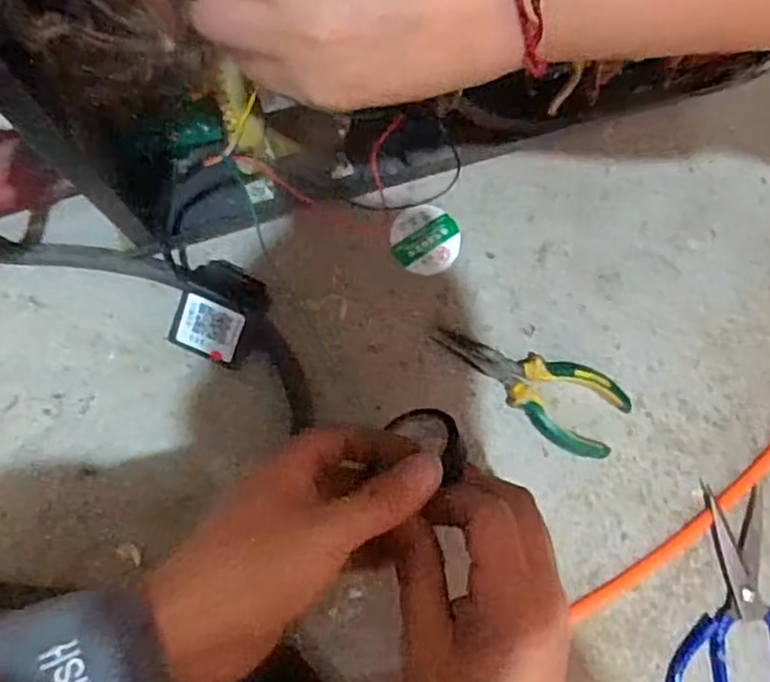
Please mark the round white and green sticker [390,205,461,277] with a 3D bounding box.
[{"bbox_3d":[0.031,-0.078,0.533,0.052,0.004,0.052,0,87,-7],"label":"round white and green sticker"}]

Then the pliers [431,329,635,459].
[{"bbox_3d":[0.113,0.032,0.525,0.153,0.020,0.060,29,84,-5],"label":"pliers"}]

